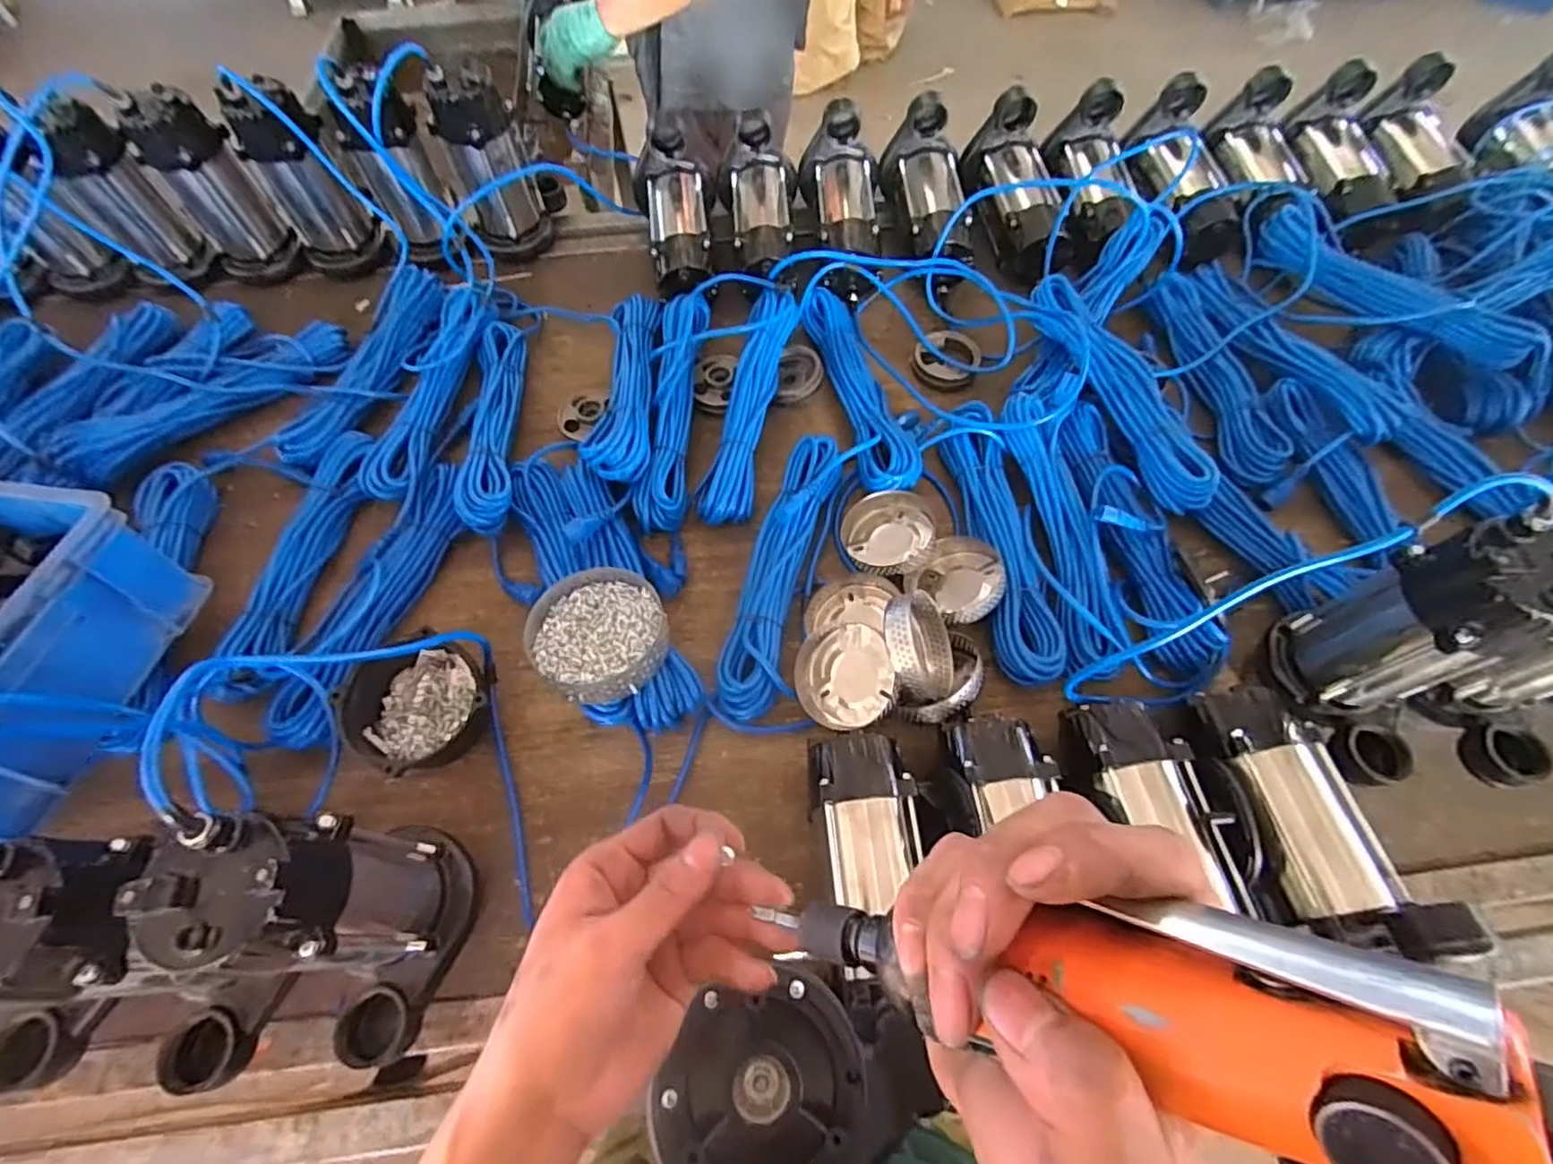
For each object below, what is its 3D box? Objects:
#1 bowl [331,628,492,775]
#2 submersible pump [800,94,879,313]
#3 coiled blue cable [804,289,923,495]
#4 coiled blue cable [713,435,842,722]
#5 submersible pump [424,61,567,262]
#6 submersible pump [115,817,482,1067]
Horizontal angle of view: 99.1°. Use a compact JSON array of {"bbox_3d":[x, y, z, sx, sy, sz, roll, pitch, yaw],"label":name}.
[{"bbox_3d":[-0.355,0.114,0.669,0.127,0.073,0.120,0,62,0],"label":"bowl"},{"bbox_3d":[0.091,-0.549,0.970,0.120,0.135,0.263,2,62,2],"label":"submersible pump"},{"bbox_3d":[0.106,-0.257,0.857,0.072,0.039,0.341,-12,62,-6],"label":"coiled blue cable"},{"bbox_3d":[0.005,-0.018,0.731,0.072,0.037,0.342,12,66,5],"label":"coiled blue cable"},{"bbox_3d":[-0.412,-0.619,0.983,0.146,0.250,0.123,-19,63,-9],"label":"submersible pump"},{"bbox_3d":[-0.305,0.249,0.458,0.100,0.226,0.152,-14,63,-7],"label":"submersible pump"}]

